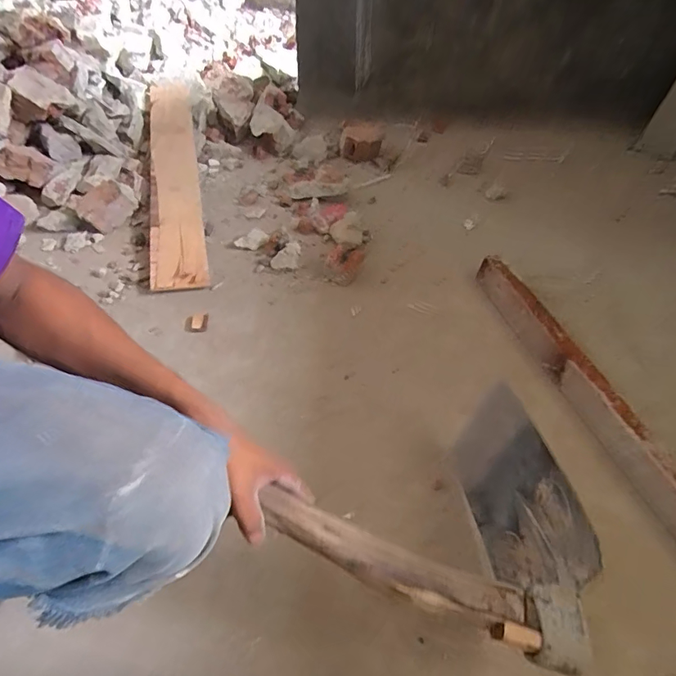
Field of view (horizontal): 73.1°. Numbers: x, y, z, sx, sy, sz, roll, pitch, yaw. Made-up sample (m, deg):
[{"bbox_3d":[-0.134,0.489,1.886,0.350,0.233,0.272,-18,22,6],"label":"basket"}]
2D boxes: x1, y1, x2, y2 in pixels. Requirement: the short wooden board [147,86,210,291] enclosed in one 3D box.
[{"bbox_3d":[-0.369,-0.374,1.022,0.099,0.029,0.722,-5,53,-17],"label":"short wooden board"}]

